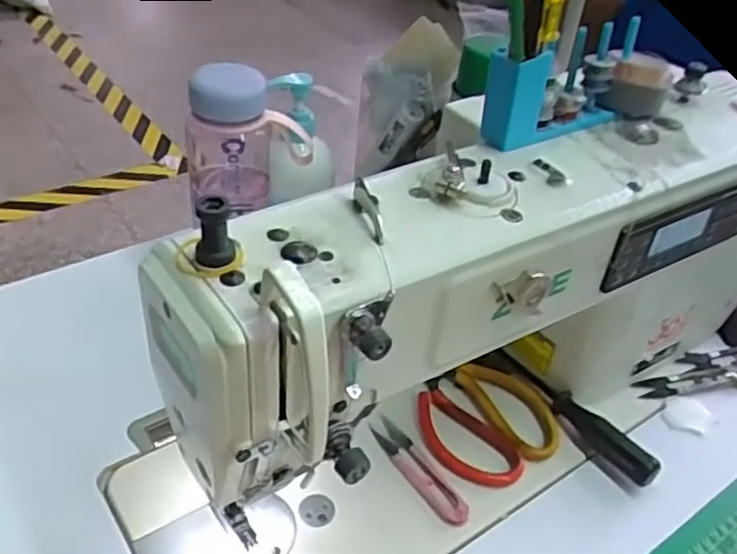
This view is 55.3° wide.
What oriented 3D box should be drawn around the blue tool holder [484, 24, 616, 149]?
[{"bbox_3d":[0.120,-0.122,0.444,0.102,0.057,0.030,-21,47,-29],"label":"blue tool holder"}]

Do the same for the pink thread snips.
[{"bbox_3d":[0.034,0.136,0.502,0.023,0.008,0.100,-17,45,-26],"label":"pink thread snips"}]

